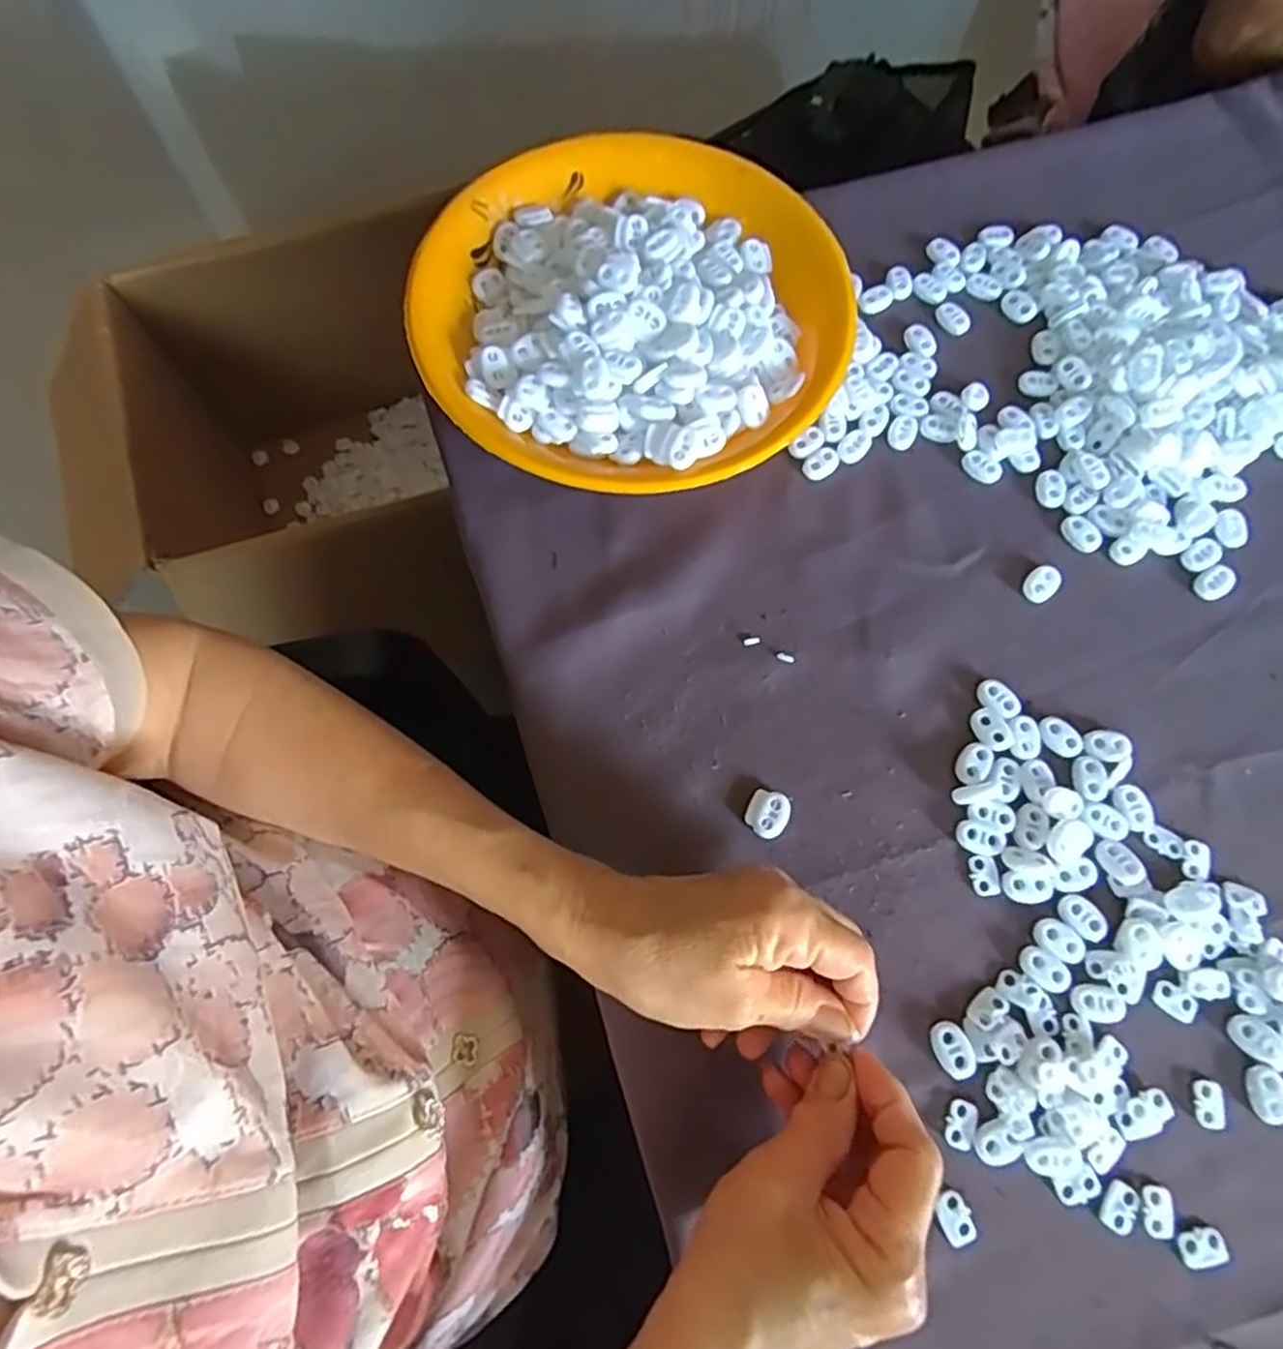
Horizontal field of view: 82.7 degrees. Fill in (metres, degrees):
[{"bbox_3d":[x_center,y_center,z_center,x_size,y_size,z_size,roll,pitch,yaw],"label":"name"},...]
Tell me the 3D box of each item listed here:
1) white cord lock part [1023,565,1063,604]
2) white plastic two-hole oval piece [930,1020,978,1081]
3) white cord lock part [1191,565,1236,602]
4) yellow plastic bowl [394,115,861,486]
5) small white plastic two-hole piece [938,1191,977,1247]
[{"bbox_3d":[0.215,-0.049,0.391,0.023,0.006,0.016,-40,77,-13],"label":"white cord lock part"},{"bbox_3d":[0.137,0.166,0.321,0.015,0.004,0.023,-18,73,-7],"label":"white plastic two-hole oval piece"},{"bbox_3d":[0.309,-0.049,0.392,0.025,0.004,0.016,-27,74,-10],"label":"white cord lock part"},{"bbox_3d":[-0.002,-0.207,0.416,0.234,0.046,0.240,0,71,-1],"label":"yellow plastic bowl"},{"bbox_3d":[0.130,0.224,0.300,0.014,0.004,0.017,-24,74,-9],"label":"small white plastic two-hole piece"}]

